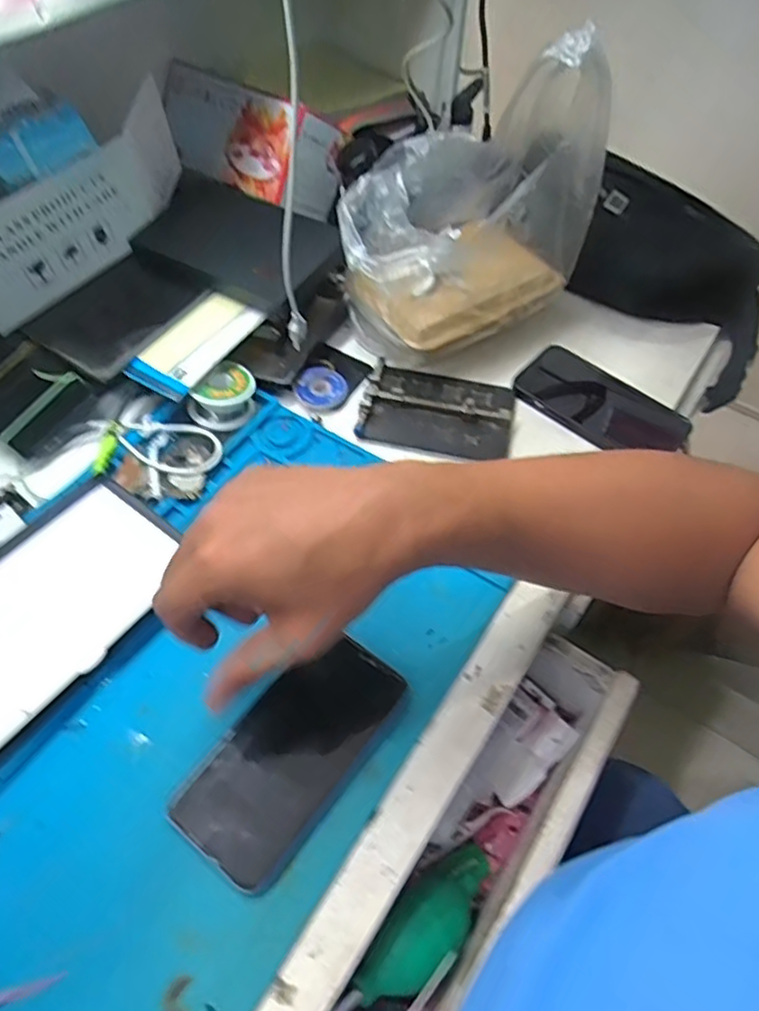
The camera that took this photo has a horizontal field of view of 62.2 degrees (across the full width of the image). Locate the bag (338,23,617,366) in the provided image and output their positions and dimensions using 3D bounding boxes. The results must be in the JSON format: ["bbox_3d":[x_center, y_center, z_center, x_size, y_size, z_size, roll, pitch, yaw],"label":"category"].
[{"bbox_3d":[0.066,-0.252,0.519,0.208,0.202,0.137,-28,61,-21],"label":"bag"}]

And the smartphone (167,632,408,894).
[{"bbox_3d":[-0.050,0.145,0.380,0.072,0.012,0.145,34,60,19],"label":"smartphone"}]

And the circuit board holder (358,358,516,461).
[{"bbox_3d":[0.050,-0.083,0.544,0.125,0.017,0.094,12,56,5],"label":"circuit board holder"}]

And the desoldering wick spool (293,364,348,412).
[{"bbox_3d":[-0.049,-0.103,0.551,0.043,0.009,0.046,1,55,-2],"label":"desoldering wick spool"}]

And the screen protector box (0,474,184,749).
[{"bbox_3d":[-0.226,0.068,0.413,0.119,0.014,0.192,35,60,19],"label":"screen protector box"}]

